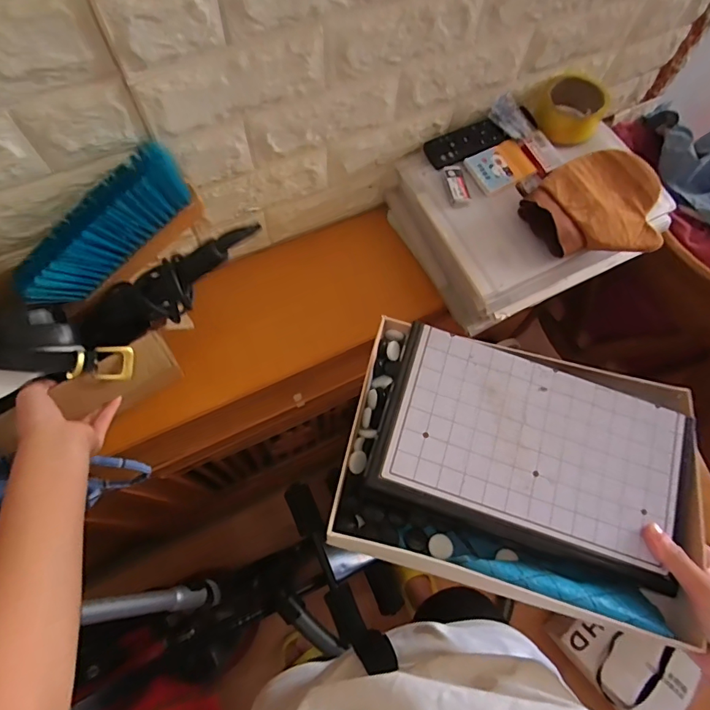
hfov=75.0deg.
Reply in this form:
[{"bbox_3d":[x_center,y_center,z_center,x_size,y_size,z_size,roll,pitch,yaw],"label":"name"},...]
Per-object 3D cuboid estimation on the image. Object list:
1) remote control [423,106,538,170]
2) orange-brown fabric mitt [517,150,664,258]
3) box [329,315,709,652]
[{"bbox_3d":[0.186,-0.316,0.668,0.181,0.017,0.047,-23,69,-13],"label":"remote control"},{"bbox_3d":[0.337,-0.204,0.627,0.204,0.034,0.157,-27,70,-15],"label":"orange-brown fabric mitt"},{"bbox_3d":[0.148,0.088,0.403,0.299,0.060,0.216,15,65,3],"label":"box"}]

